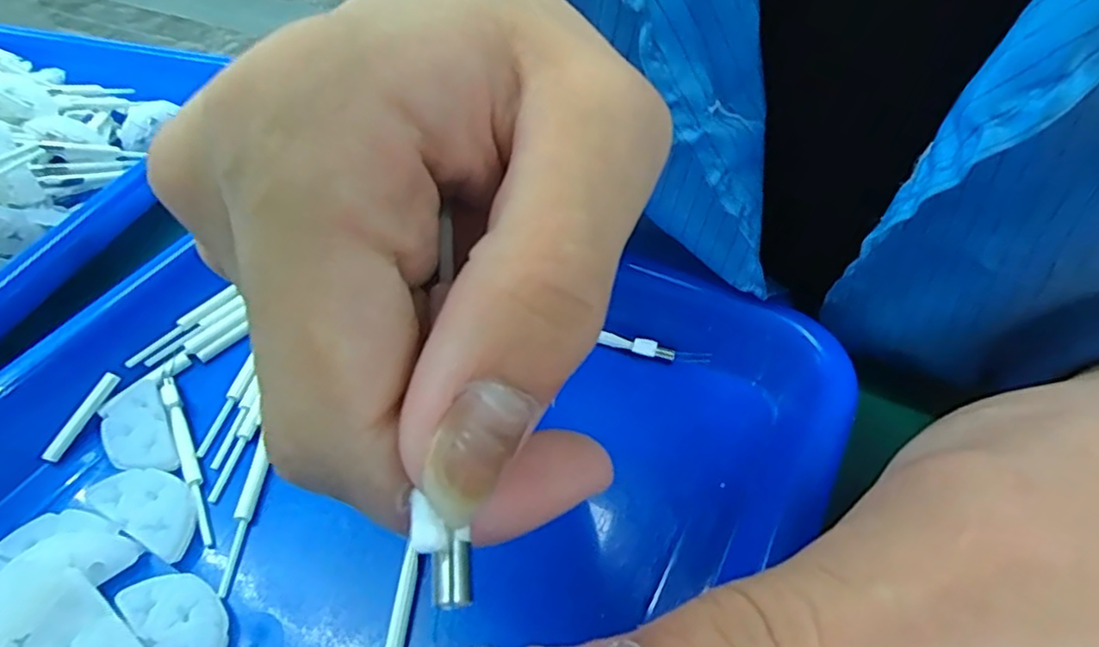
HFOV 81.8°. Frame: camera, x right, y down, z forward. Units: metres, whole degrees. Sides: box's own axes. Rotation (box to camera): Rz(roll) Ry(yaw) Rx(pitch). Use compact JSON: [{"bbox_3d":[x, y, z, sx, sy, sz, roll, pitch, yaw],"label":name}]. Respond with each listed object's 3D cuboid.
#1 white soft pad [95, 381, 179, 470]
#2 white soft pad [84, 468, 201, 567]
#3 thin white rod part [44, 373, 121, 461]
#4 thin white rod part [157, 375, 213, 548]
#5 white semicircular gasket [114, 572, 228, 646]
[{"bbox_3d":[-0.142,0.036,0.217,0.020,0.004,0.040,-29,54,-19],"label":"white soft pad"},{"bbox_3d":[-0.125,0.056,0.197,0.037,0.004,0.020,22,55,21],"label":"white soft pad"},{"bbox_3d":[-0.163,0.032,0.220,0.005,0.005,0.033,17,65,17],"label":"thin white rod part"},{"bbox_3d":[-0.123,0.042,0.213,0.006,0.008,0.073,-27,53,-18],"label":"thin white rod part"},{"bbox_3d":[-0.101,0.083,0.177,0.037,0.008,0.019,30,58,26],"label":"white semicircular gasket"}]

